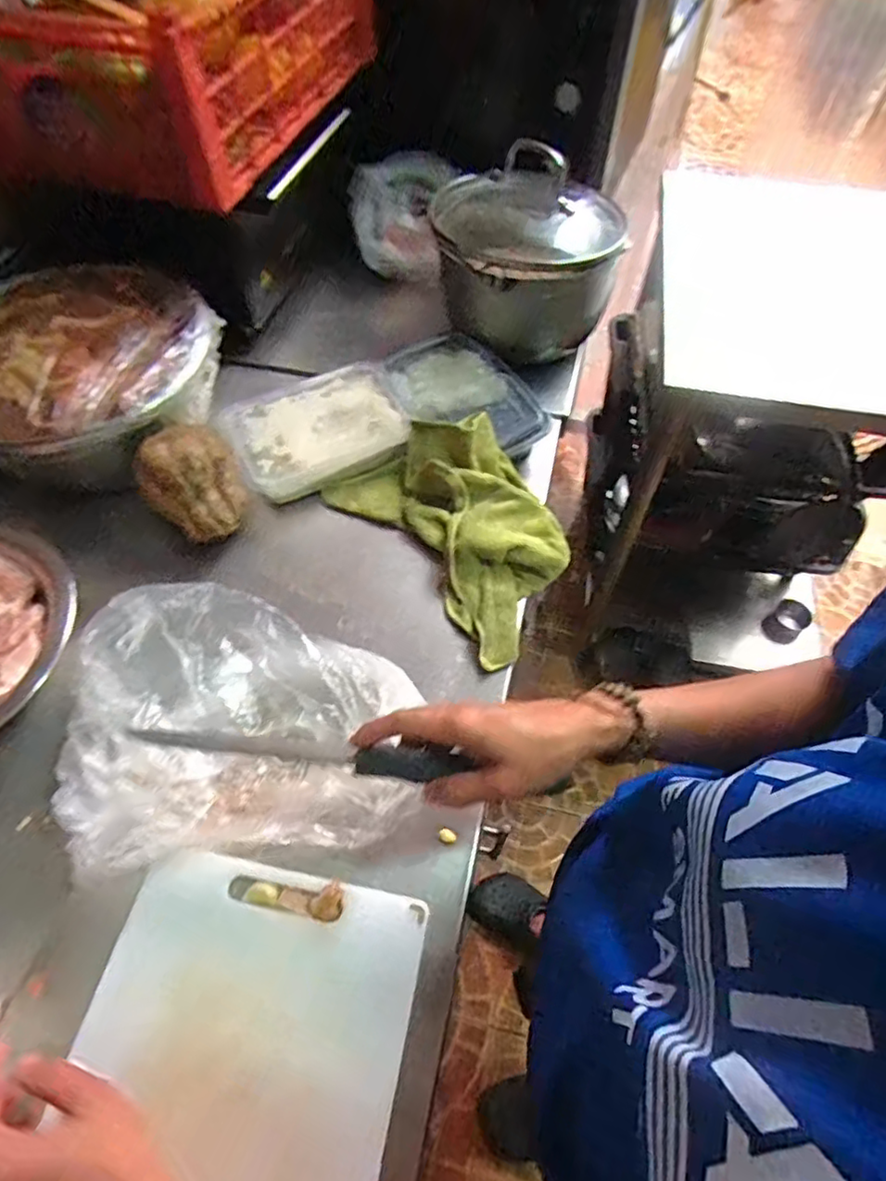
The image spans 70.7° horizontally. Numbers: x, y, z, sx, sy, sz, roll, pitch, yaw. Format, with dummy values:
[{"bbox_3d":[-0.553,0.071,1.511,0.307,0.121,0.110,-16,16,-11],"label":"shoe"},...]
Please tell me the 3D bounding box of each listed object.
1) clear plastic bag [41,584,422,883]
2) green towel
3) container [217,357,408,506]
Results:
[{"bbox_3d":[-0.165,0.100,0.510,0.268,0.076,0.222,-6,58,-5],"label":"clear plastic bag"},{"bbox_3d":[0.024,-0.074,0.627,0.169,0.066,0.269,-33,63,-20],"label":"green towel"},{"bbox_3d":[-0.137,-0.176,0.694,0.190,0.044,0.128,-21,60,-14],"label":"container"}]

